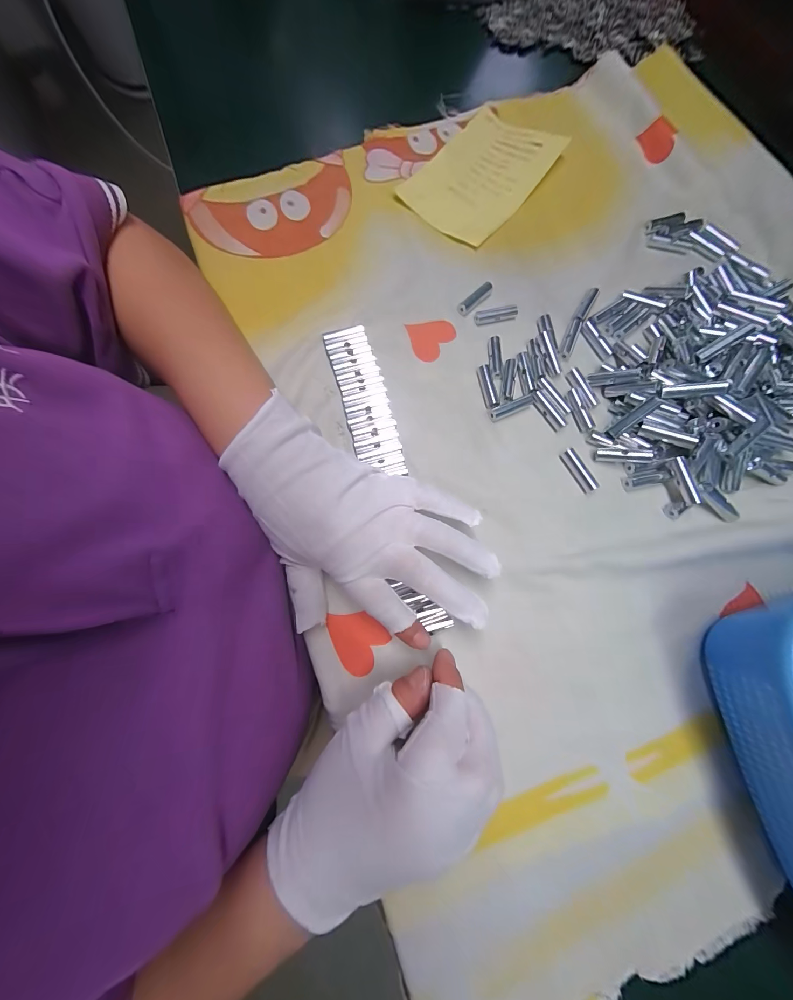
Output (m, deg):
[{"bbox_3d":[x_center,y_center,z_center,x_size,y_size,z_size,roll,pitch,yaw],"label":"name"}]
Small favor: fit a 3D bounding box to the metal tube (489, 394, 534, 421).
[{"bbox_3d":[0.091,-0.073,0.261,0.038,0.005,0.008,-24,77,-4],"label":"metal tube"}]

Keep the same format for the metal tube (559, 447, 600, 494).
[{"bbox_3d":[0.136,-0.022,0.249,0.008,0.011,0.034,-28,77,-5],"label":"metal tube"}]

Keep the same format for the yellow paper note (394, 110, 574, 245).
[{"bbox_3d":[0.081,-0.314,0.321,0.100,0.006,0.150,36,80,10],"label":"yellow paper note"}]

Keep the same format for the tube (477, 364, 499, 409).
[{"bbox_3d":[0.073,-0.090,0.264,0.010,0.006,0.036,-10,76,-1],"label":"tube"}]

